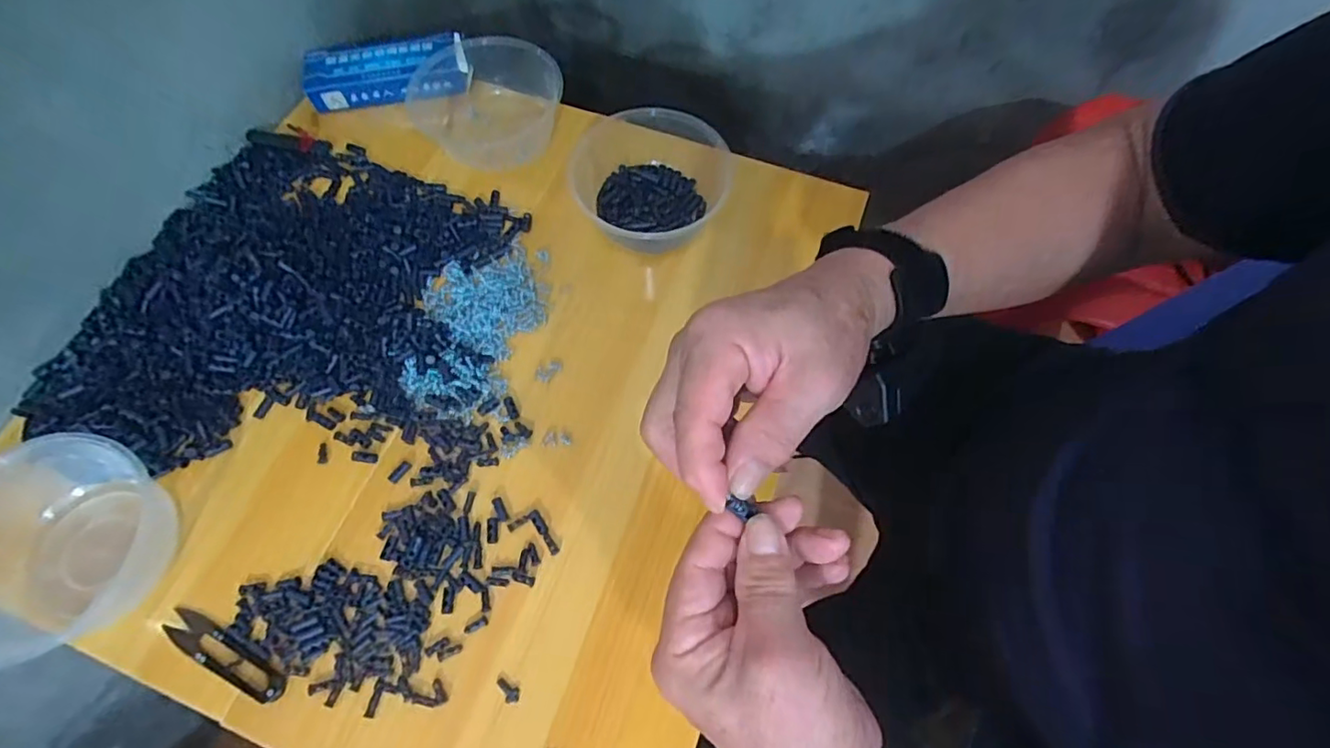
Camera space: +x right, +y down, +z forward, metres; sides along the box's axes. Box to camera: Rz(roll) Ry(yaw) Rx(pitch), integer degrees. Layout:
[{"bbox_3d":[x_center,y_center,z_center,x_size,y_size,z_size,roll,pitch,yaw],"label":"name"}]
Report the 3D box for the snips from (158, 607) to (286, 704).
[{"bbox_3d":[-0.300,0.191,0.392,0.101,0.008,0.023,24,68,8],"label":"snips"}]

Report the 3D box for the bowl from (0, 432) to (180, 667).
[{"bbox_3d":[-0.435,0.104,0.391,0.166,0.062,0.148,30,69,11],"label":"bowl"}]

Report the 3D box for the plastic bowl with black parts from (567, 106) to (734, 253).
[{"bbox_3d":[-0.016,-0.169,0.522,0.136,0.065,0.148,1,66,-2],"label":"plastic bowl with black parts"}]

